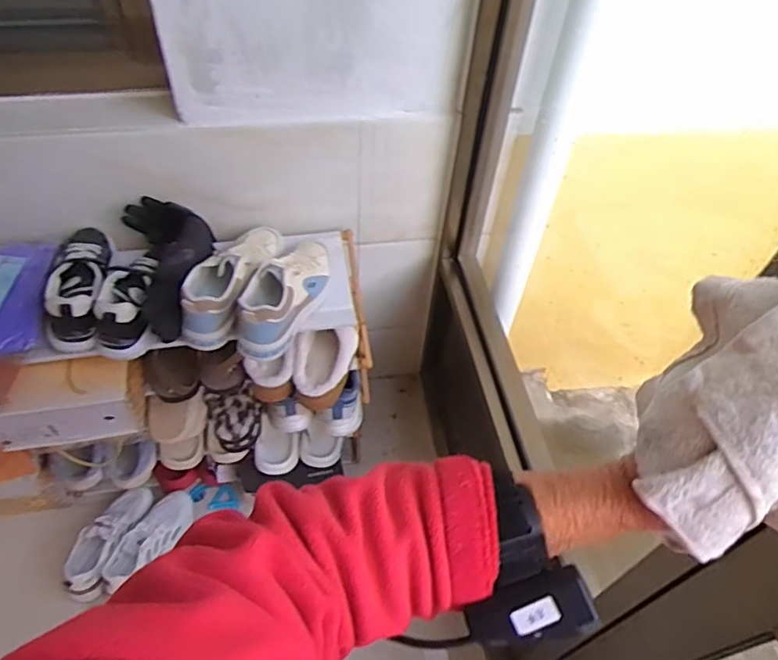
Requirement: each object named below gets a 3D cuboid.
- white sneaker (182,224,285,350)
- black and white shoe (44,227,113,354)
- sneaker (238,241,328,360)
[{"bbox_3d":[-0.274,-0.105,1.046,0.096,0.101,0.293,13,52,7],"label":"white sneaker"},{"bbox_3d":[-0.521,-0.088,1.000,0.101,0.081,0.245,-1,52,-5],"label":"black and white shoe"},{"bbox_3d":[-0.176,-0.077,1.042,0.091,0.101,0.278,22,54,13],"label":"sneaker"}]

